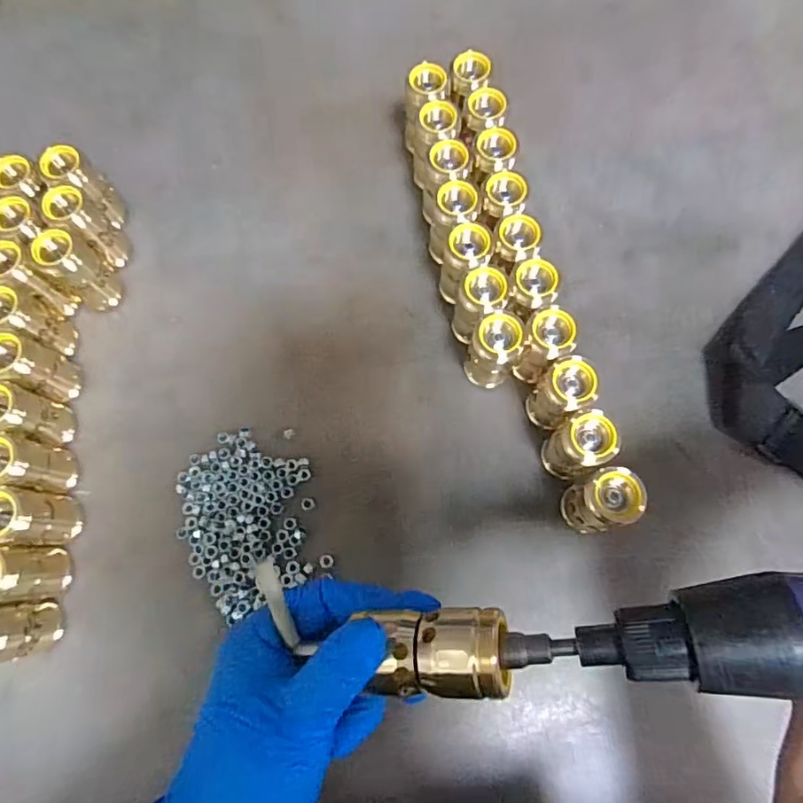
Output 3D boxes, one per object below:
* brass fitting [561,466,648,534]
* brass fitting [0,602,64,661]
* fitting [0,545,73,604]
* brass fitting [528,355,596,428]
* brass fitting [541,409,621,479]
[{"bbox_3d":[0.119,0.060,0.329,0.033,0.072,0.031,0,75,0],"label":"brass fitting"},{"bbox_3d":[-0.227,0.134,0.322,0.028,0.069,0.029,-8,75,-2],"label":"brass fitting"},{"bbox_3d":[-0.227,0.102,0.325,0.030,0.059,0.031,-4,75,-1],"label":"fitting"},{"bbox_3d":[0.099,-0.004,0.345,0.025,0.078,0.029,-44,79,-11],"label":"brass fitting"},{"bbox_3d":[0.107,0.029,0.336,0.031,0.076,0.030,0,75,0],"label":"brass fitting"}]

